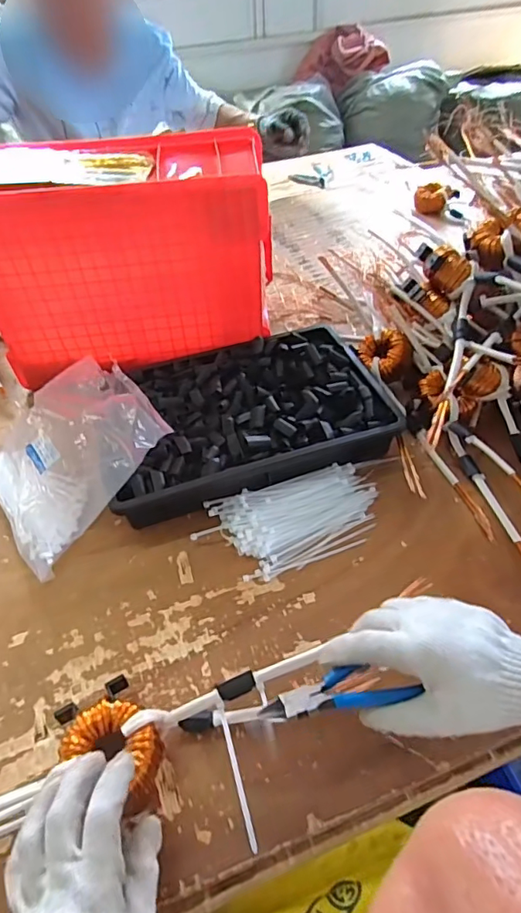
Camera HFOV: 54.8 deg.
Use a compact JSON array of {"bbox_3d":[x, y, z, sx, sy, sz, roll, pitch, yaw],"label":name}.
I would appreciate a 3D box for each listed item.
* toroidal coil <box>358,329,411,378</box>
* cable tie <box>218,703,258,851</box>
[{"bbox_3d":[0.181,-0.142,0.726,0.068,0.035,0.077,-15,65,35],"label":"toroidal coil"},{"bbox_3d":[-0.018,0.232,0.373,0.005,0.007,0.113,-13,28,-11],"label":"cable tie"}]

